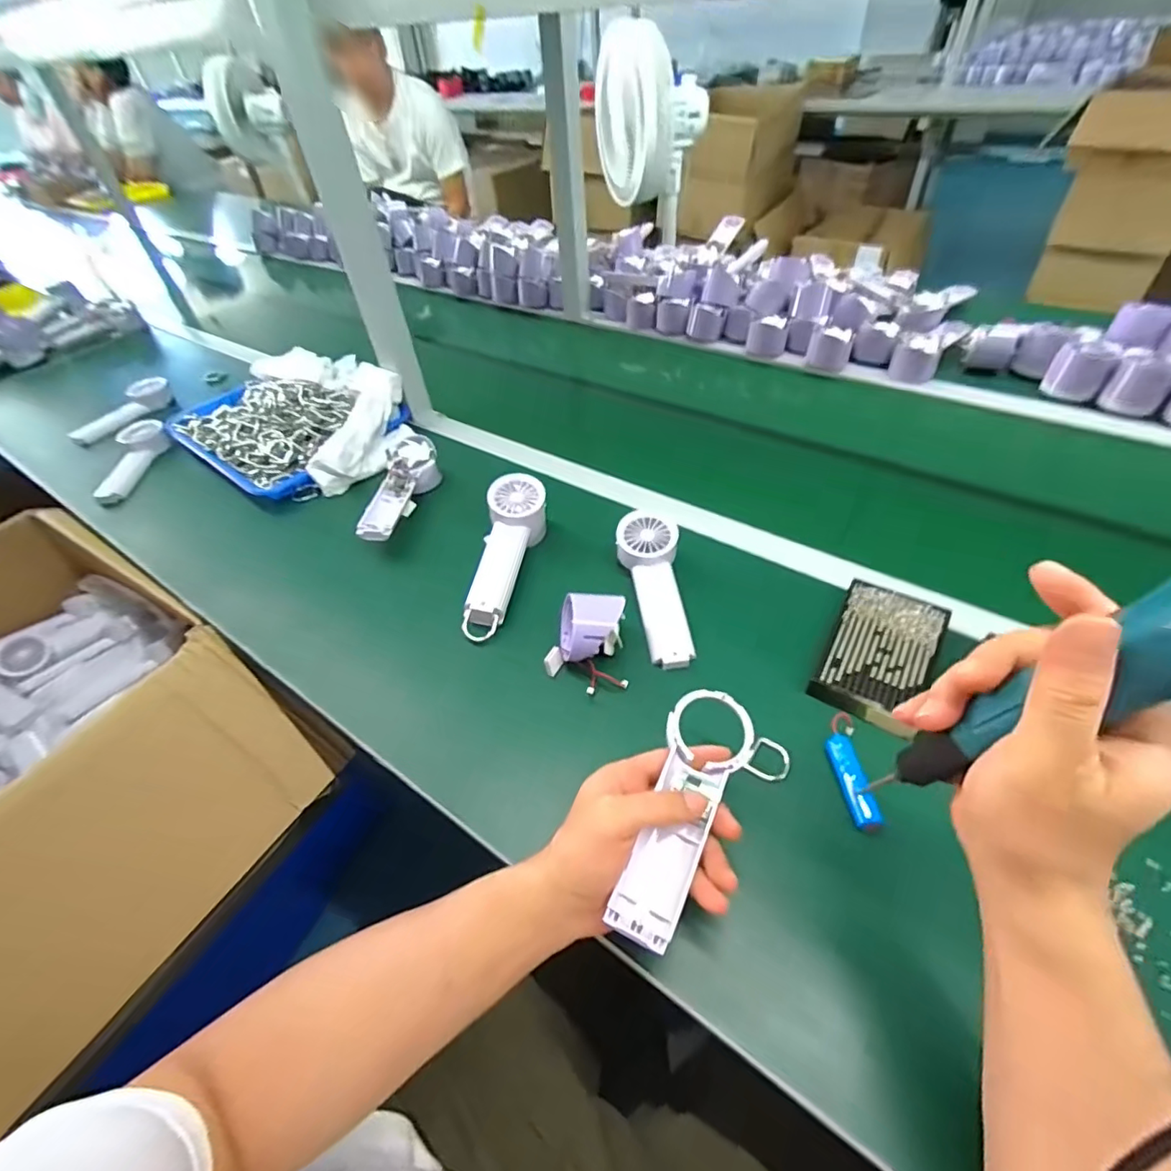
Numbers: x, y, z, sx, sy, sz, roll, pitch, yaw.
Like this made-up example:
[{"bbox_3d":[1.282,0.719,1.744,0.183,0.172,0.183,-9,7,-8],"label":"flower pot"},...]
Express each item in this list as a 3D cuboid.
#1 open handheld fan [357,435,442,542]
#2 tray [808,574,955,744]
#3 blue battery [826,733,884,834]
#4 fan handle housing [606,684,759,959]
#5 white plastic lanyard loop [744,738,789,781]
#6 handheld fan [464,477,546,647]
[{"bbox_3d":[-0.230,-0.118,0.681,0.066,0.044,0.179,-2,47,4],"label":"open handheld fan"},{"bbox_3d":[0.265,0.061,0.489,0.082,0.020,0.141,23,54,25],"label":"tray"},{"bbox_3d":[0.203,0.150,0.416,0.020,0.018,0.072,-6,47,0],"label":"blue battery"},{"bbox_3d":[0.068,0.152,0.373,0.057,0.016,0.171,18,62,21],"label":"fan handle housing"},{"bbox_3d":[0.150,0.144,0.443,0.031,0.010,0.029,26,55,27],"label":"white plastic lanyard loop"},{"bbox_3d":[-0.091,-0.029,0.592,0.066,0.056,0.200,7,64,12],"label":"handheld fan"}]

